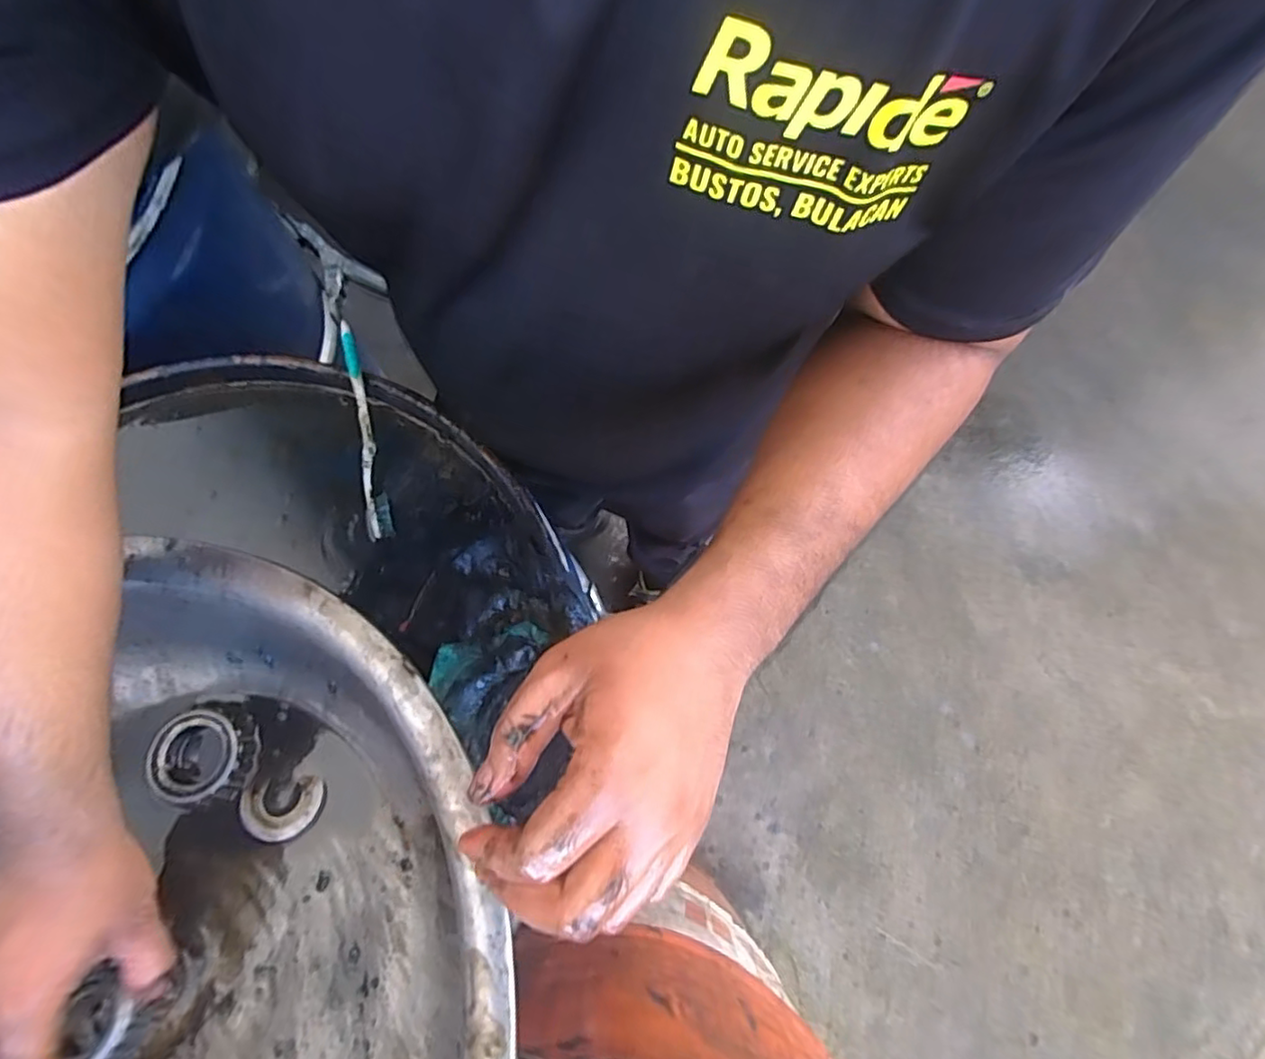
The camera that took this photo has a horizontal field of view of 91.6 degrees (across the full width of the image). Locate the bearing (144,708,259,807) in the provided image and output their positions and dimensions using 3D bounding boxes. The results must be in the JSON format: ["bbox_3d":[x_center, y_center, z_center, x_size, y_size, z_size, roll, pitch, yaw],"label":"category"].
[{"bbox_3d":[-0.299,0.159,0.429,0.062,0.017,0.062,0,73,-1],"label":"bearing"}]

